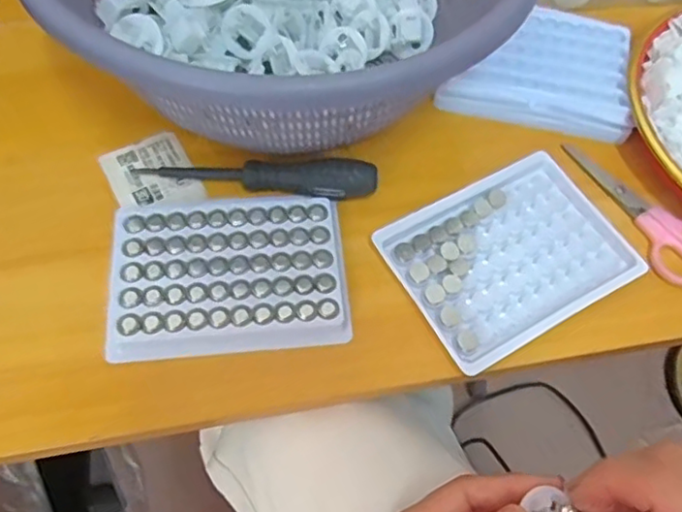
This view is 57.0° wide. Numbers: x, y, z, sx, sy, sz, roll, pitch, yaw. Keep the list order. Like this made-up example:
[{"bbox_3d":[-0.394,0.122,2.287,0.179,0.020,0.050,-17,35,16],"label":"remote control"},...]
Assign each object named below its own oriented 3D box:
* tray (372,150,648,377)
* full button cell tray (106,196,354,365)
[{"bbox_3d":[0.096,-0.001,0.363,0.128,0.009,0.096,-27,67,-17],"label":"tray"},{"bbox_3d":[-0.062,0.009,0.348,0.126,0.008,0.093,-5,62,-6],"label":"full button cell tray"}]

